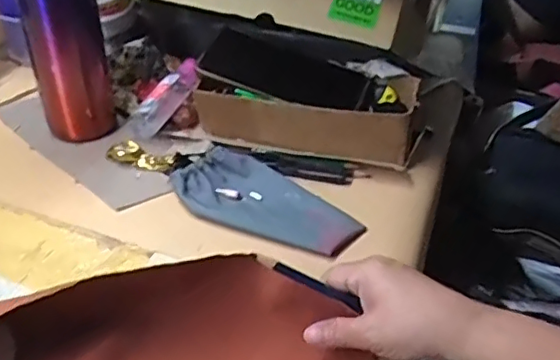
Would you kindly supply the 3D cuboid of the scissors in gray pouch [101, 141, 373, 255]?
[{"bbox_3d":[-0.043,0.006,0.556,0.254,0.018,0.082,24,43,25],"label":"scissors in gray pouch"}]

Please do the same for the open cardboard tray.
[{"bbox_3d":[0.031,-0.083,0.613,0.226,0.081,0.104,14,40,15],"label":"open cardboard tray"}]

